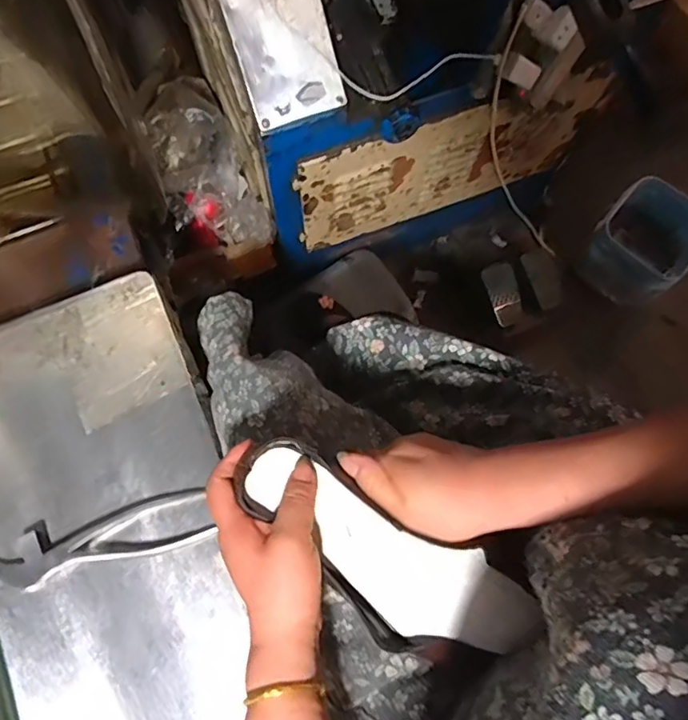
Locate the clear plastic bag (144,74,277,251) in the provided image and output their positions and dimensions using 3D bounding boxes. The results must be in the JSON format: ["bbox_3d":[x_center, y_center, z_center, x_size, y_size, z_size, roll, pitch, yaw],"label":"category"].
[{"bbox_3d":[-0.244,-0.317,0.948,0.146,0.118,0.305,-34,108,-8],"label":"clear plastic bag"}]

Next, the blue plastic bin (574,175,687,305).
[{"bbox_3d":[0.680,-0.260,1.280,0.208,0.191,0.201,40,79,8],"label":"blue plastic bin"}]

